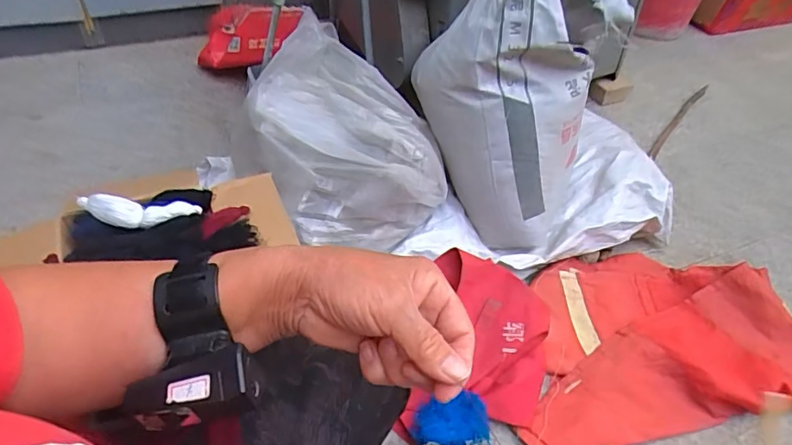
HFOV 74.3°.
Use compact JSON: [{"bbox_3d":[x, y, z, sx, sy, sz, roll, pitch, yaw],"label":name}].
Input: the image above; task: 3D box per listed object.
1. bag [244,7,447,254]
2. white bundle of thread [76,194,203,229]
[{"bbox_3d":[-0.091,-0.177,0.934,0.323,0.226,0.372,-5,48,-13],"label":"bag"},{"bbox_3d":[-0.356,-0.015,0.723,0.155,0.031,0.034,0,47,-7],"label":"white bundle of thread"}]

